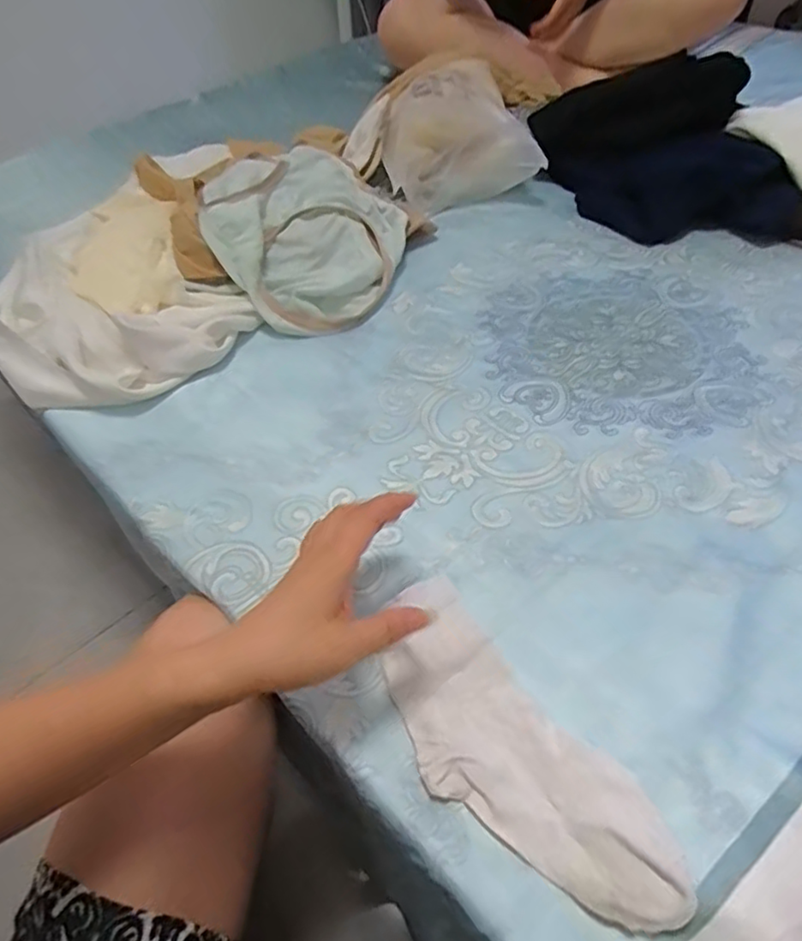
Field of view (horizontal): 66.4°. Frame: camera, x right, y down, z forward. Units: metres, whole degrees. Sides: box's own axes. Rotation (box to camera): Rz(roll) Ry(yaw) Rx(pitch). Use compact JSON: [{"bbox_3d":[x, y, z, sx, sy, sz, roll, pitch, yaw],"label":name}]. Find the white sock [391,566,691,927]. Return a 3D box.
[{"bbox_3d":[0.062,0.166,0.367,0.086,0.018,0.222,-33,55,-21],"label":"white sock"}]

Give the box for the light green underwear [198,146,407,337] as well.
[{"bbox_3d":[-0.106,-0.268,0.679,0.208,0.088,0.259,-20,51,-11],"label":"light green underwear"}]

